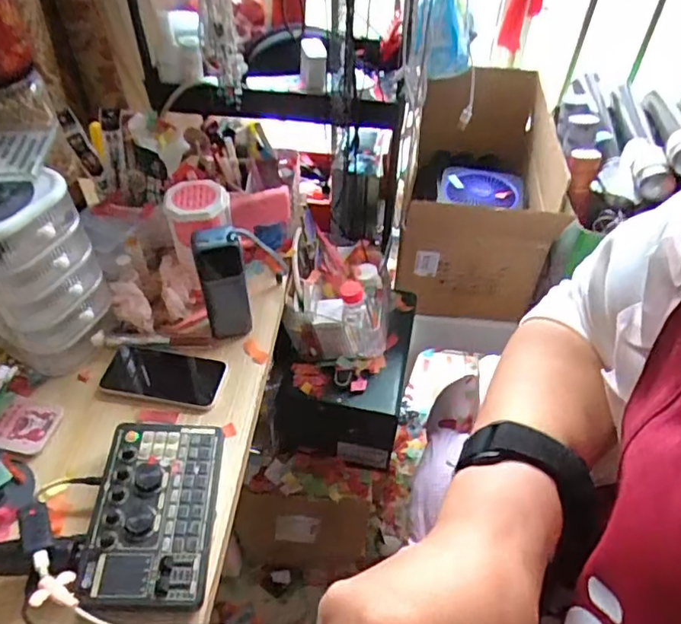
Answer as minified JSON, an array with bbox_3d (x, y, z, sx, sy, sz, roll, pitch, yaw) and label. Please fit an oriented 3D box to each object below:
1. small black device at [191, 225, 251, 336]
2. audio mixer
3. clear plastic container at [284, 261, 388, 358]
[{"bbox_3d":[-0.144,-0.031,0.713,0.054,0.164,0.031,-9,49,-9],"label":"small black device"},{"bbox_3d":[-0.186,0.202,0.588,0.115,0.037,0.189,-2,48,-3],"label":"audio mixer"},{"bbox_3d":[0.000,0.000,0.898,0.152,0.119,0.118,2,48,1],"label":"clear plastic container"}]

